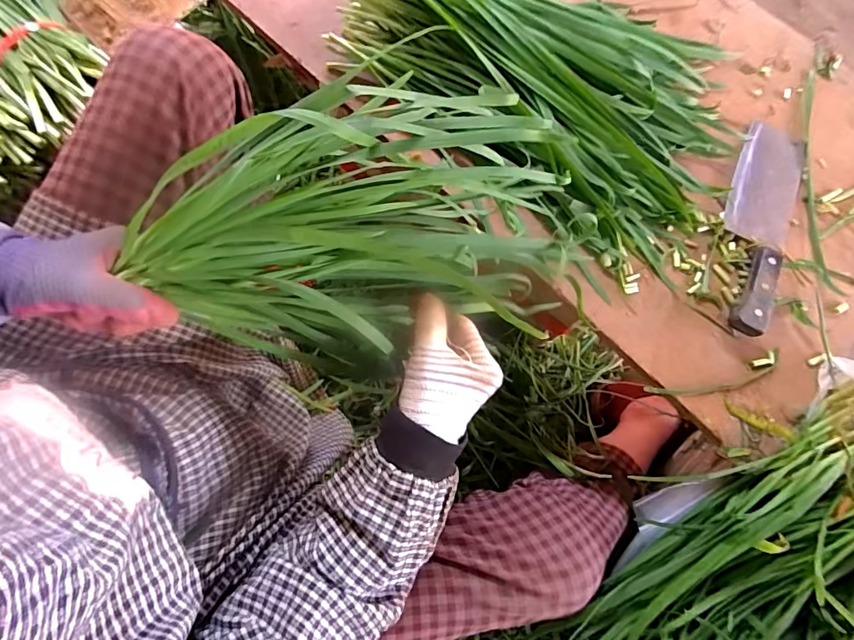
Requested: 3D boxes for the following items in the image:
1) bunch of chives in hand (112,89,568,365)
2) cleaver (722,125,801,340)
[{"bbox_3d":[-0.058,-0.053,0.318,0.286,0.151,0.117,-13,74,-5],"label":"bunch of chives in hand"},{"bbox_3d":[0.353,-0.109,0.475,0.075,0.030,0.268,27,77,6],"label":"cleaver"}]

